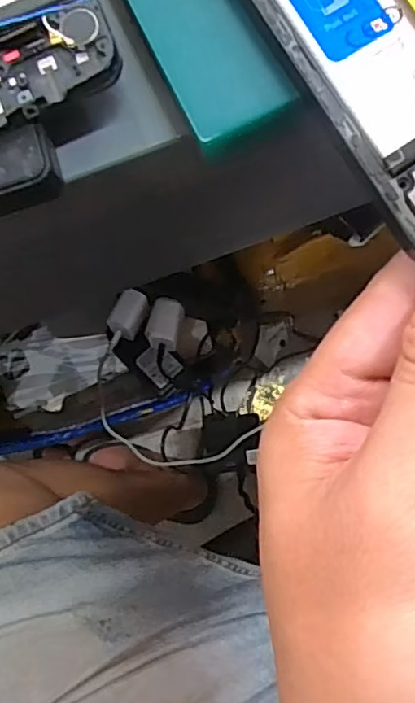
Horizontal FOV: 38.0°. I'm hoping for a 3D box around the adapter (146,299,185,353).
[{"bbox_3d":[-0.043,-0.029,0.634,0.035,0.023,0.053,11,85,6],"label":"adapter"}]

